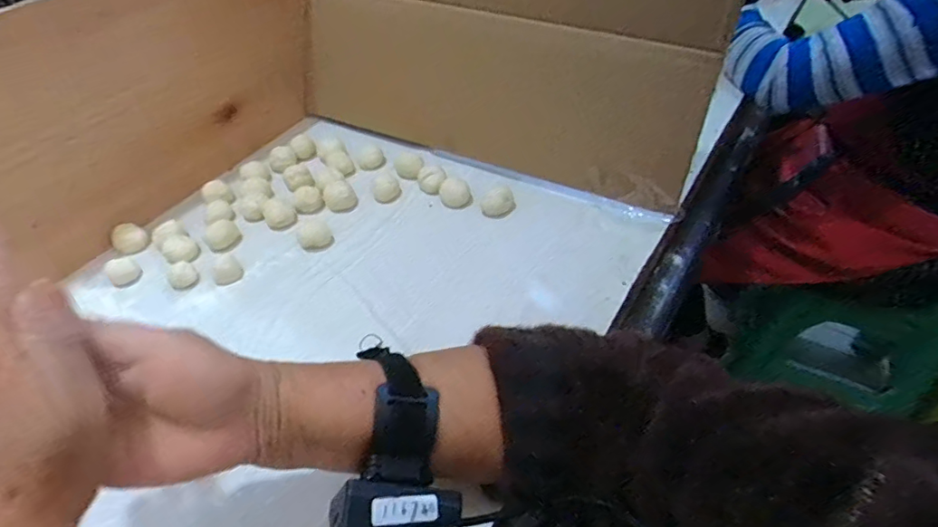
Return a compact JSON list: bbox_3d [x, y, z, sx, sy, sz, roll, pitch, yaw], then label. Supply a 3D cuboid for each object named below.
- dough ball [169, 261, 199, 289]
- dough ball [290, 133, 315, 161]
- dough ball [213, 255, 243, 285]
[{"bbox_3d":[-0.272,0.010,0.509,0.019,0.017,0.024,33,56,30],"label":"dough ball"},{"bbox_3d":[-0.194,-0.137,0.632,0.025,0.020,0.020,-16,47,-12],"label":"dough ball"},{"bbox_3d":[-0.230,0.006,0.508,0.025,0.015,0.019,-24,49,-18],"label":"dough ball"}]

